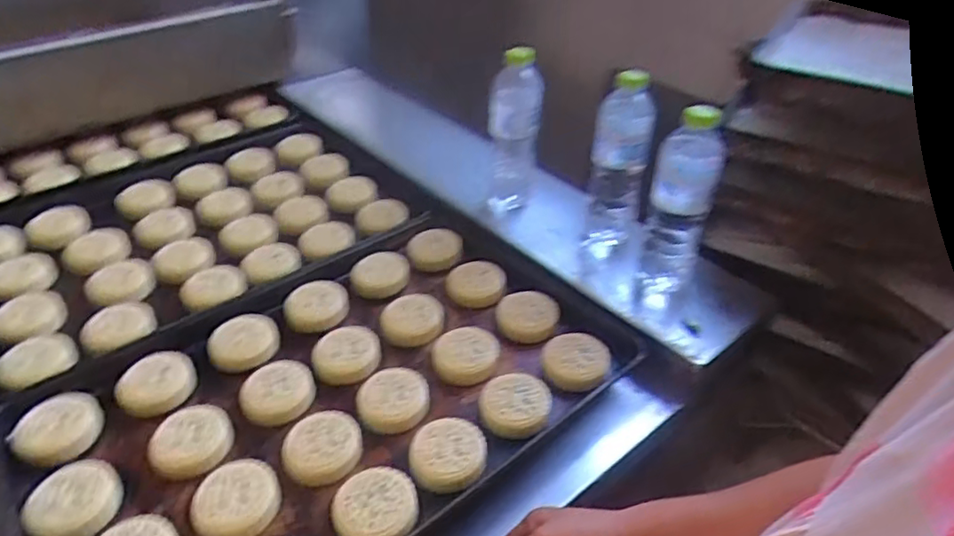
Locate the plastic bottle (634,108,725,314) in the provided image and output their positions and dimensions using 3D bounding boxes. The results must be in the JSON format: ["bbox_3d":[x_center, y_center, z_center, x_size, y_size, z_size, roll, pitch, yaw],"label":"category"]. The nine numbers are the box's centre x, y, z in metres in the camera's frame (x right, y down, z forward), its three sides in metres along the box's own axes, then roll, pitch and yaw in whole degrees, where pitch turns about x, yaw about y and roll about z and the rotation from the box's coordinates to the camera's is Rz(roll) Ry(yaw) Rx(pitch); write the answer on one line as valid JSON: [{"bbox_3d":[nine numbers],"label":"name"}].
[{"bbox_3d":[0.236,-0.060,0.722,0.066,0.239,0.067,10,40,12],"label":"plastic bottle"}]

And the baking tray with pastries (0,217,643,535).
[{"bbox_3d":[-0.157,0.131,0.674,0.580,0.048,0.394,-27,46,-29],"label":"baking tray with pastries"}]

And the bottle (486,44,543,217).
[{"bbox_3d":[0.054,-0.193,0.896,0.071,0.239,0.064,2,40,3],"label":"bottle"}]

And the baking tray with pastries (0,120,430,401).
[{"bbox_3d":[-0.420,-0.071,0.901,0.590,0.033,0.421,-29,47,-30],"label":"baking tray with pastries"}]

